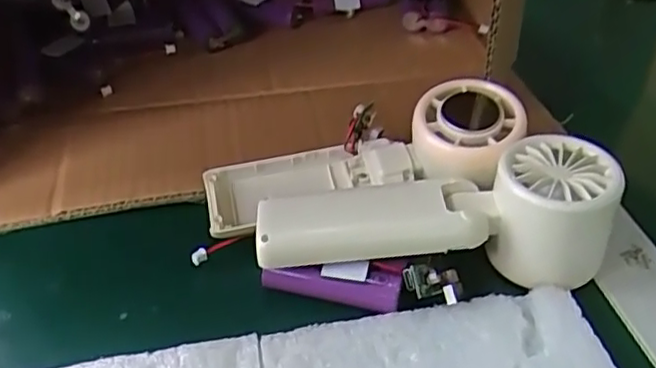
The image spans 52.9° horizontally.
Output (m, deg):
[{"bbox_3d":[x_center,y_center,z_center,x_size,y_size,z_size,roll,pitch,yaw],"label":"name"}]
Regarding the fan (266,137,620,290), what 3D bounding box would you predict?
[{"bbox_3d":[0.050,0.017,0.306,0.165,0.046,0.055,-6,39,-6],"label":"fan"}]

